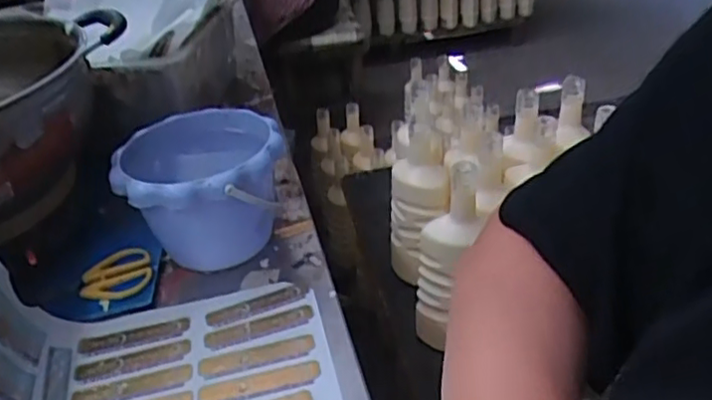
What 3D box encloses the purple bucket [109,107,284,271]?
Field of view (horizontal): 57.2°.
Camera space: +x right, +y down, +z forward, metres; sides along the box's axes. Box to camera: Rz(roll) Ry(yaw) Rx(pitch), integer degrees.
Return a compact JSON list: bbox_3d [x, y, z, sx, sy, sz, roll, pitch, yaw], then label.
[{"bbox_3d":[-0.140,-0.003,0.626,0.153,0.116,0.157,-14,34,-9],"label":"purple bucket"}]

